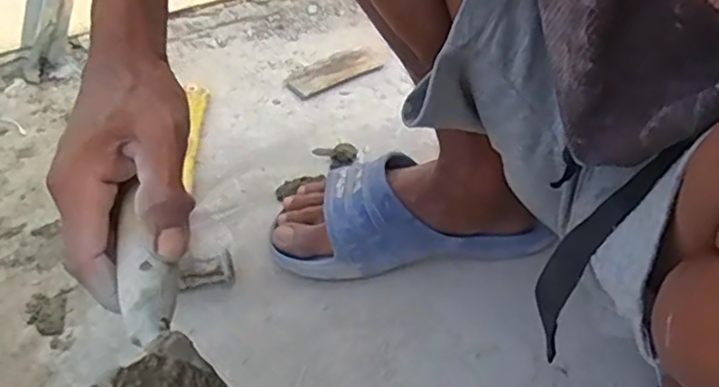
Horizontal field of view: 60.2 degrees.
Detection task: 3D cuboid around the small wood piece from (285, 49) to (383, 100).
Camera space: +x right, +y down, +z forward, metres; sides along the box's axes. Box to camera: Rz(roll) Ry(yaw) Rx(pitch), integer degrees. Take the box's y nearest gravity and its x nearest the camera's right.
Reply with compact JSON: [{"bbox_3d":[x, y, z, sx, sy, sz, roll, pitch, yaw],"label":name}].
[{"bbox_3d":[-0.031,-0.150,0.772,0.117,0.014,0.044,-23,51,-22],"label":"small wood piece"}]

